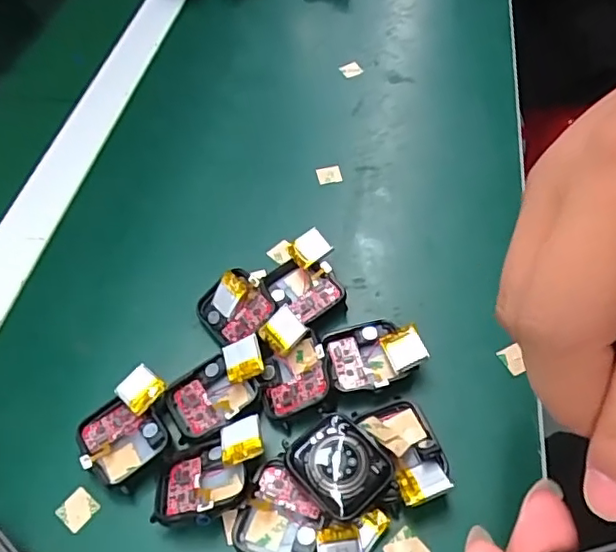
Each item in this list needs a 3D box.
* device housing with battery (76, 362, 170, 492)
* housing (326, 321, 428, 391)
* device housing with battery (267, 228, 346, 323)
[{"bbox_3d":[-0.086,0.074,0.278,0.042,0.019,0.049,32,61,26],"label":"device housing with battery"},{"bbox_3d":[0.034,0.040,0.295,0.048,0.018,0.034,-14,53,-5],"label":"housing"},{"bbox_3d":[-0.001,0.002,0.323,0.042,0.020,0.045,-27,55,-15],"label":"device housing with battery"}]

